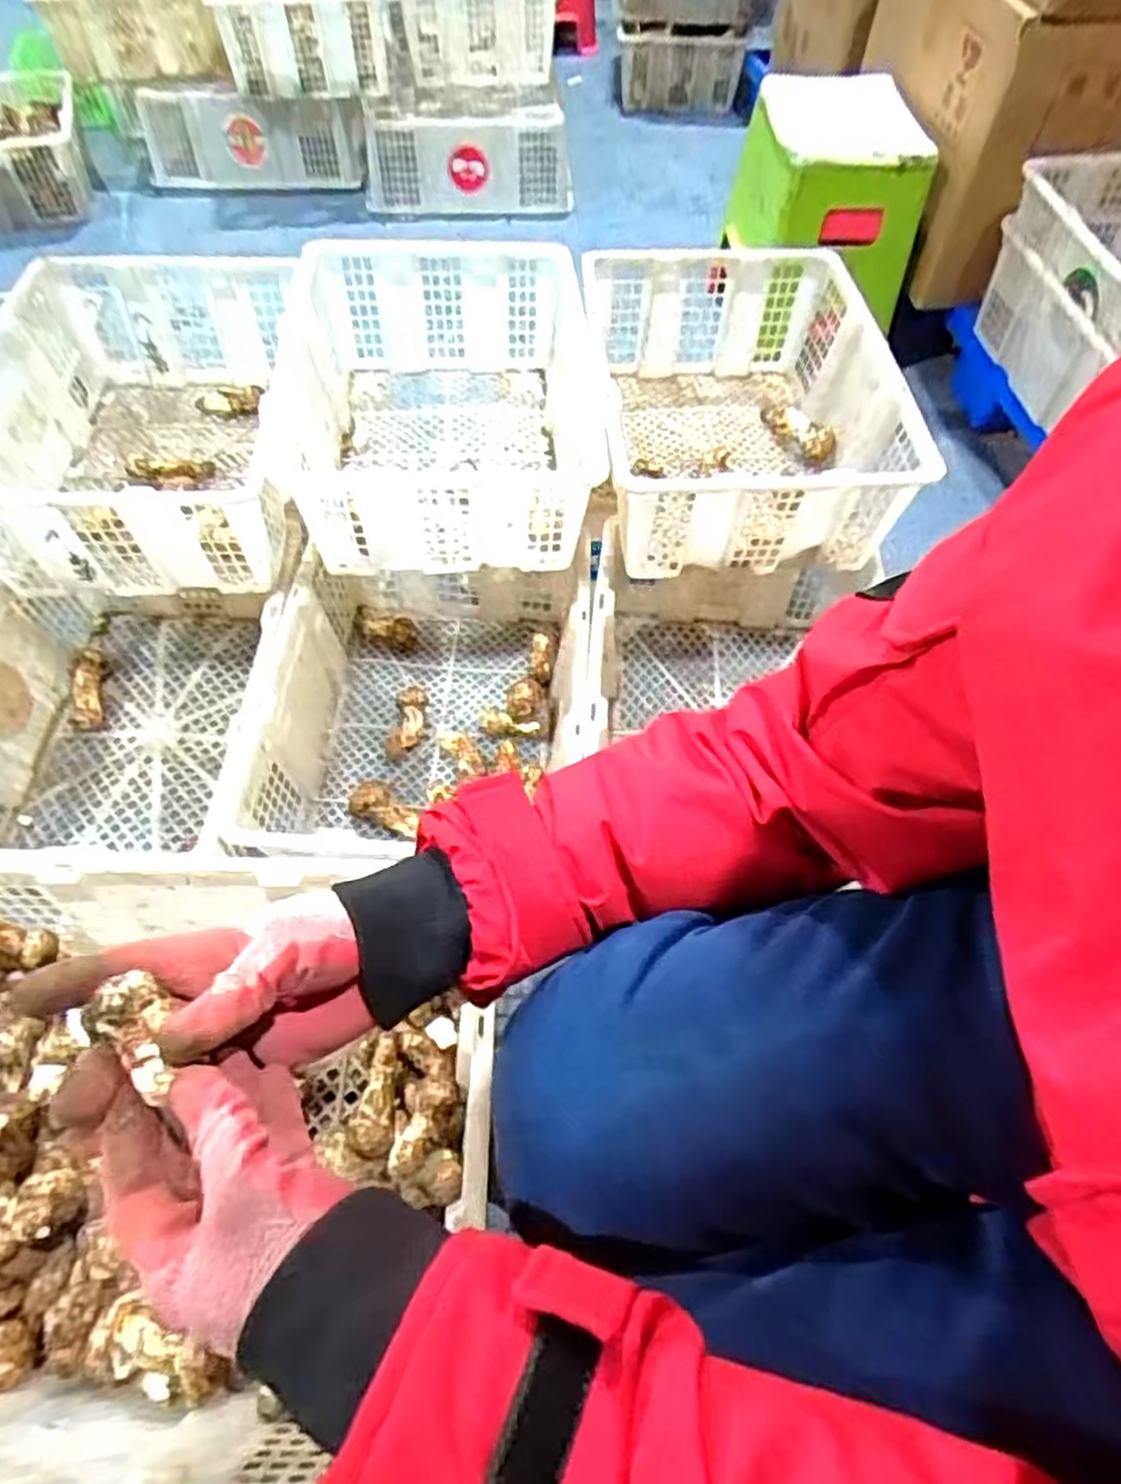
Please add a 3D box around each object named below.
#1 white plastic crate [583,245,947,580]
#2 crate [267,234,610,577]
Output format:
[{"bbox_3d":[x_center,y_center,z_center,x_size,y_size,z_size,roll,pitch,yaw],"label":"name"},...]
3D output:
[{"bbox_3d":[0.221,-0.420,0.967,0.364,0.171,0.449,-4,59,-5],"label":"white plastic crate"},{"bbox_3d":[-0.137,-0.424,0.940,0.380,0.213,0.445,-3,59,-4],"label":"crate"}]

